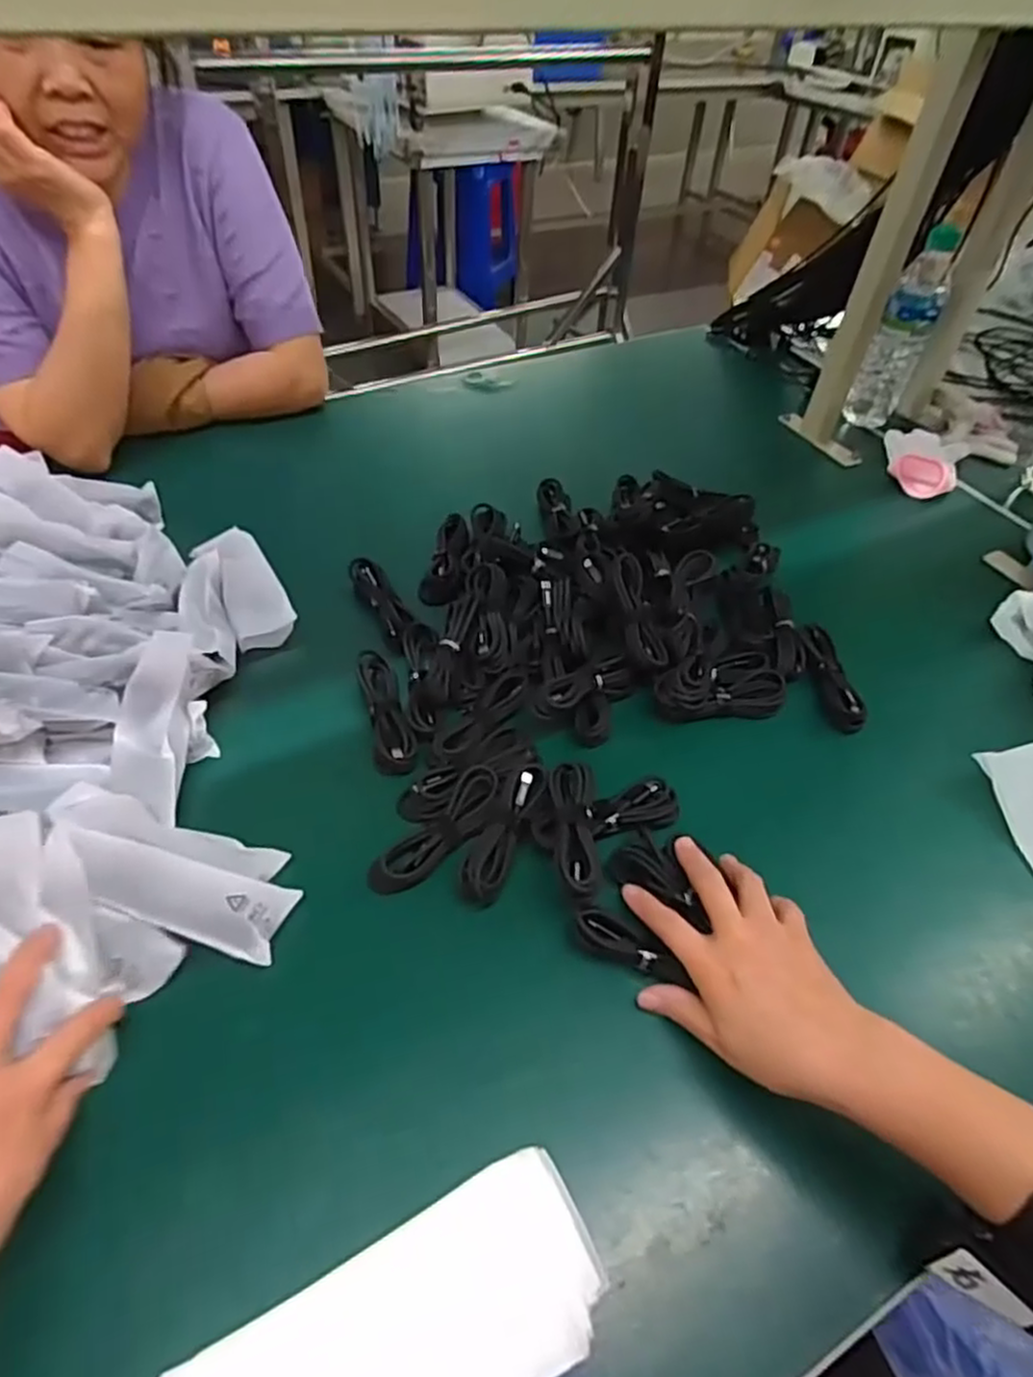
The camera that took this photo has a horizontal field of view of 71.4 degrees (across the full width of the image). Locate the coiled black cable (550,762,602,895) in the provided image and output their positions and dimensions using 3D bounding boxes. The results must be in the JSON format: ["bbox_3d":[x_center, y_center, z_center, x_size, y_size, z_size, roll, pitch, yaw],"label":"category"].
[{"bbox_3d":[0.042,0.095,0.499,0.031,0.019,0.099,-1,48,-5],"label":"coiled black cable"}]

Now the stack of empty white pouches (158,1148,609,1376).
[{"bbox_3d":[-0.059,0.309,0.336,0.205,0.012,0.084,-17,51,-19],"label":"stack of empty white pouches"}]

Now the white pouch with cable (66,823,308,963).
[{"bbox_3d":[-0.211,0.126,0.453,0.136,0.022,0.046,22,48,-4],"label":"white pouch with cable"}]

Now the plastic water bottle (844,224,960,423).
[{"bbox_3d":[0.465,-0.423,0.875,0.061,0.213,0.075,27,51,19],"label":"plastic water bottle"}]

